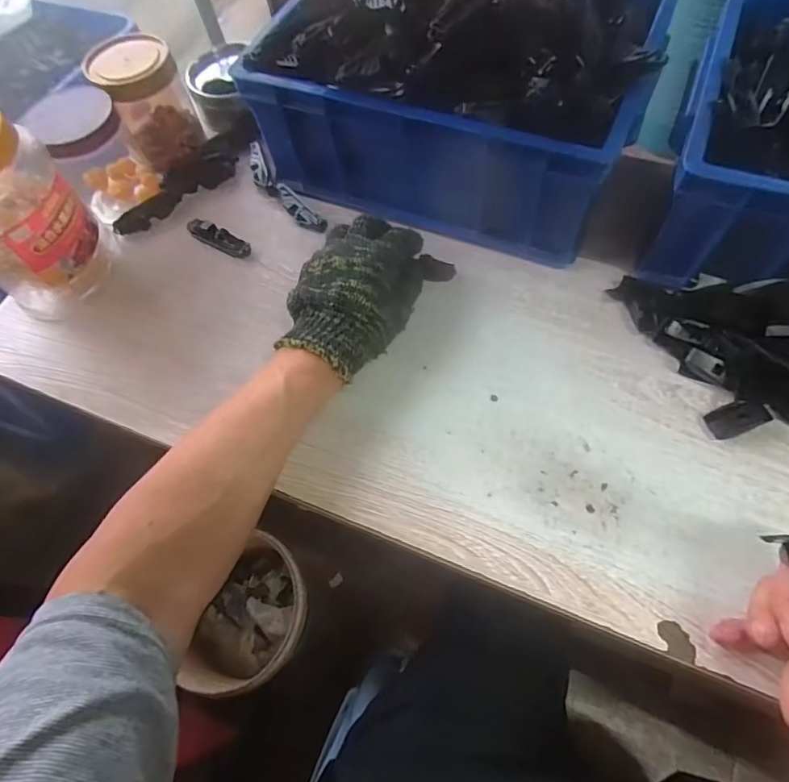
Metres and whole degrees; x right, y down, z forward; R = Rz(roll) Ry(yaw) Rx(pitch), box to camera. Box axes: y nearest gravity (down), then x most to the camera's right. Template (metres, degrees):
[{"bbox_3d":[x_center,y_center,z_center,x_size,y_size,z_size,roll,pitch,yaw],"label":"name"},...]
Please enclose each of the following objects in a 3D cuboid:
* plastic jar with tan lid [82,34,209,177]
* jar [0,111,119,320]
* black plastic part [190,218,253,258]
[{"bbox_3d":[-0.265,-0.313,0.550,0.084,0.113,0.092,-2,64,4],"label":"plastic jar with tan lid"},{"bbox_3d":[-0.327,-0.150,0.432,0.082,0.175,0.081,-2,64,4],"label":"jar"},{"bbox_3d":[-0.183,-0.159,0.517,0.075,0.022,0.020,28,70,17],"label":"black plastic part"}]

